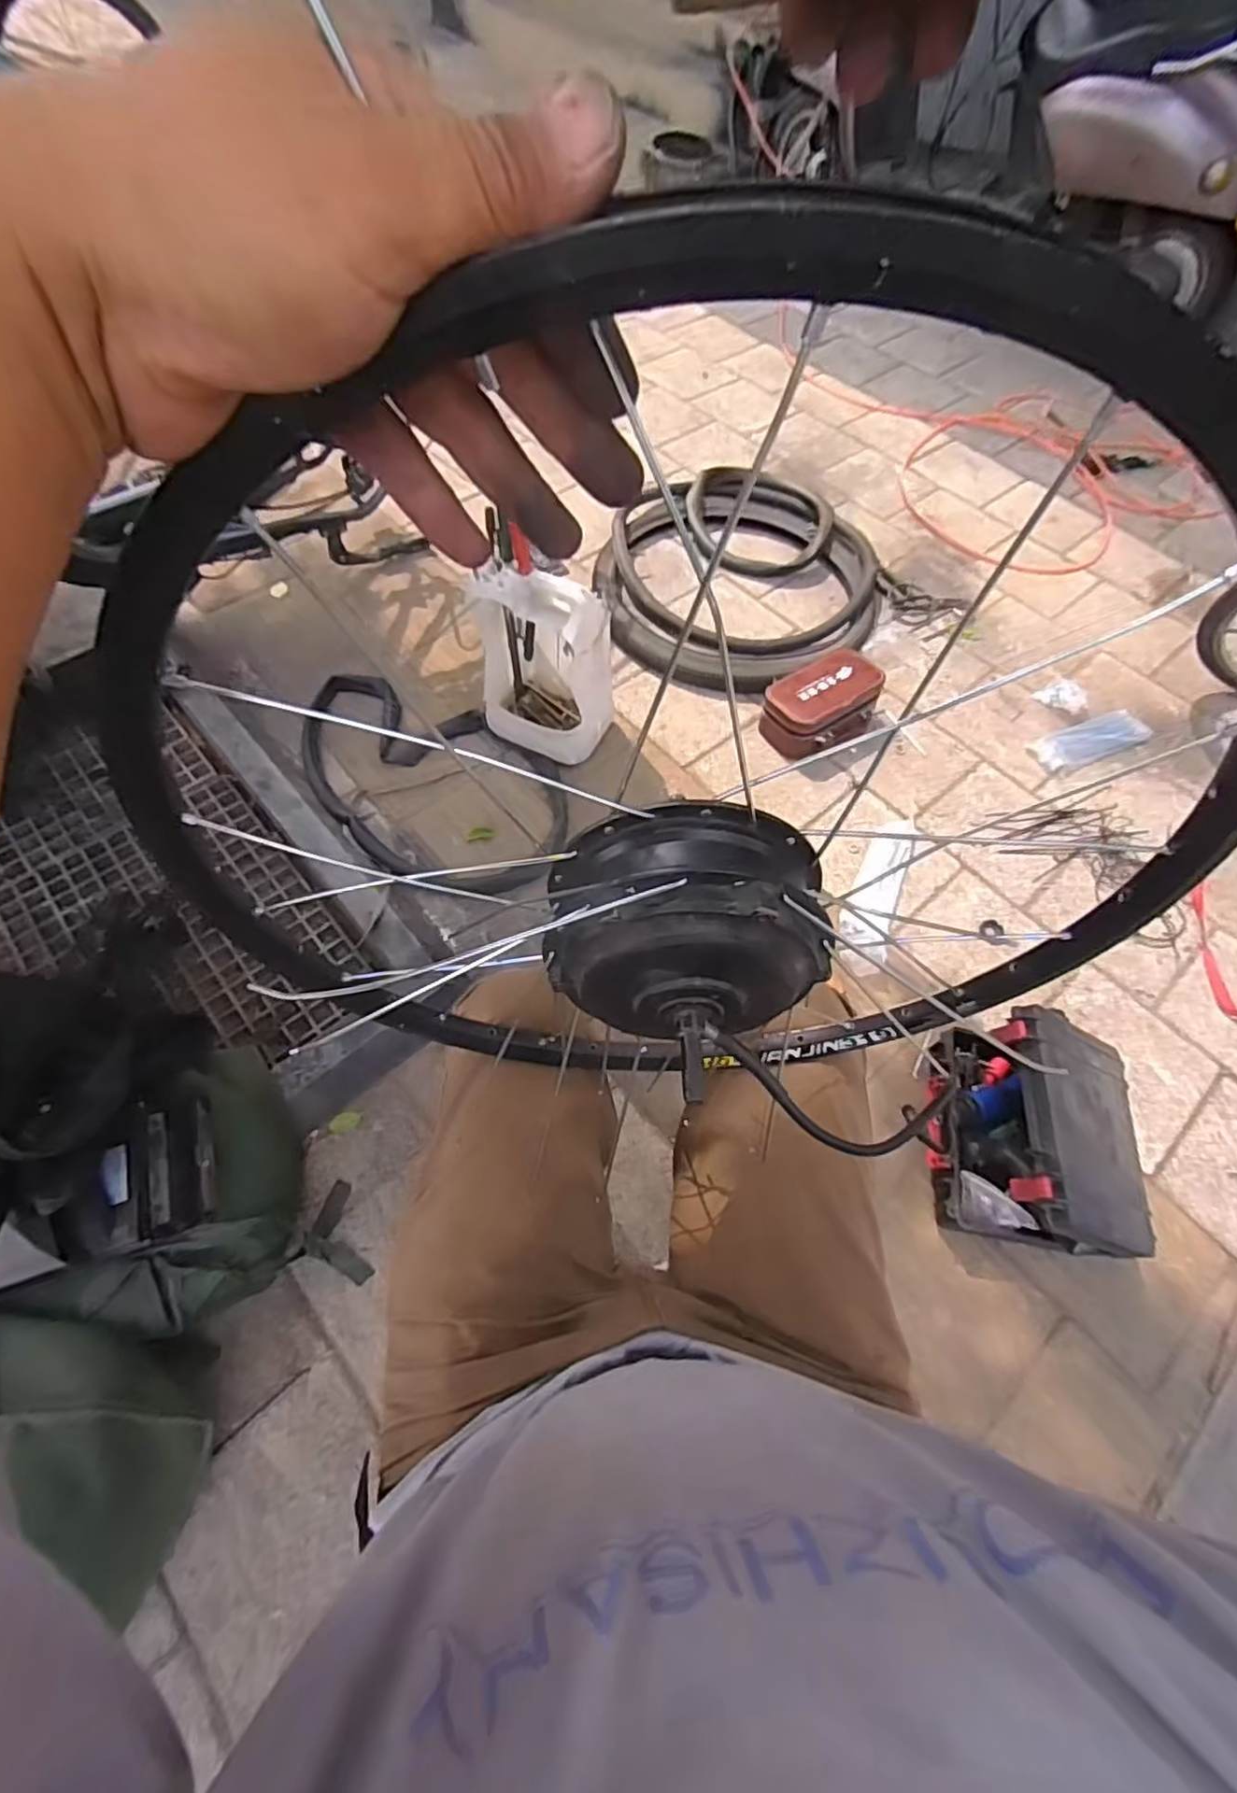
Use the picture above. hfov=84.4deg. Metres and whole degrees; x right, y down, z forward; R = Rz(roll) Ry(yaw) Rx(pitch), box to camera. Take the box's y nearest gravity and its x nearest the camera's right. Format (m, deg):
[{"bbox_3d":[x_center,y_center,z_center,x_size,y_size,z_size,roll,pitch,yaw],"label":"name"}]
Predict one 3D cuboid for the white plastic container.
[{"bbox_3d":[-0.146,-0.420,1.245,0.246,0.330,0.168,39,66,17],"label":"white plastic container"}]

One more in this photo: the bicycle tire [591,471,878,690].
[{"bbox_3d":[0.294,-0.765,1.605,0.641,0.068,0.715,24,66,11],"label":"bicycle tire"}]

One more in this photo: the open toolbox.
[{"bbox_3d":[0.580,0.327,0.943,0.237,0.228,0.287,6,61,0],"label":"open toolbox"}]

